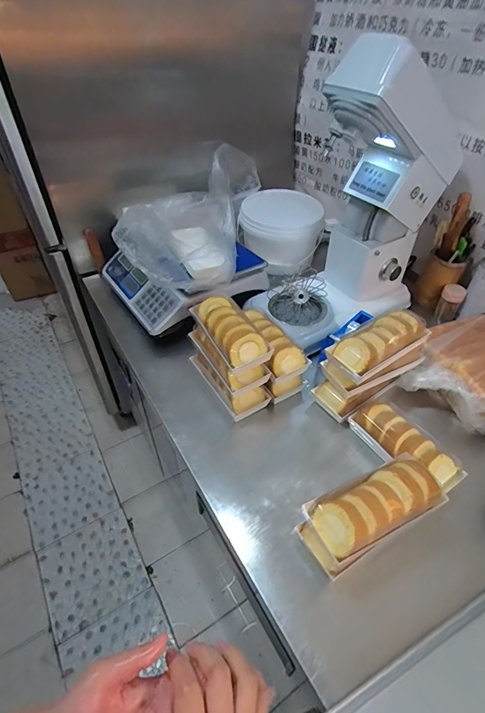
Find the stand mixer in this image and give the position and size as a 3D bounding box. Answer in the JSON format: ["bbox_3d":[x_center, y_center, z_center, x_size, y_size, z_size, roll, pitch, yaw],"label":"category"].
[{"bbox_3d":[0.242,-0.317,0.791,0.420,0.488,0.212,-23,49,-22],"label":"stand mixer"}]

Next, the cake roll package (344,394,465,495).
[{"bbox_3d":[0.279,0.151,0.650,0.075,0.050,0.191,-27,51,-25],"label":"cake roll package"}]

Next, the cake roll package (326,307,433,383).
[{"bbox_3d":[0.245,-0.022,0.682,0.173,0.064,0.082,-26,50,-24],"label":"cake roll package"}]

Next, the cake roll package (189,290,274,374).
[{"bbox_3d":[-0.025,-0.055,0.701,0.094,0.055,0.183,-17,47,-17],"label":"cake roll package"}]

